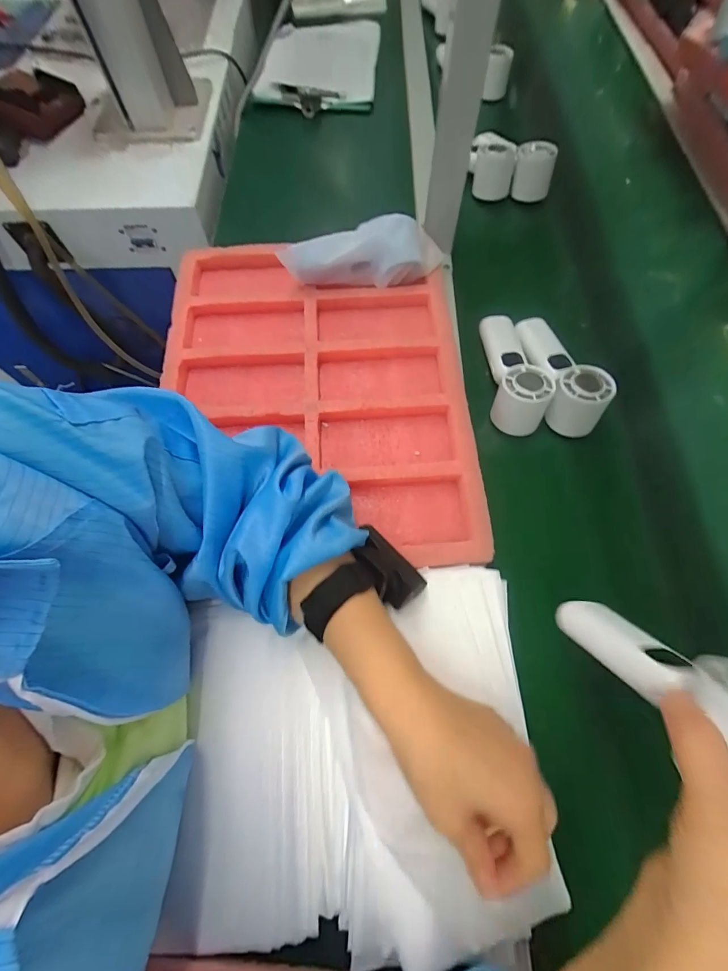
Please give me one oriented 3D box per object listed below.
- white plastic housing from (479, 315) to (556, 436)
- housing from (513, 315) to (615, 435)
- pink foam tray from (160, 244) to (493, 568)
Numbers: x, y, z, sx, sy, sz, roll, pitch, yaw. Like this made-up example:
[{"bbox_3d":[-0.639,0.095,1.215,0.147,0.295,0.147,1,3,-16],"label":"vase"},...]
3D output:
[{"bbox_3d":[0.169,-0.135,0.467,0.047,0.060,0.144,-2,63,-3],"label":"white plastic housing"},{"bbox_3d":[0.214,-0.131,0.461,0.063,0.056,0.157,-12,64,-8],"label":"housing"},{"bbox_3d":[-0.056,-0.109,0.451,0.324,0.043,0.407,-3,63,-4],"label":"pink foam tray"}]

